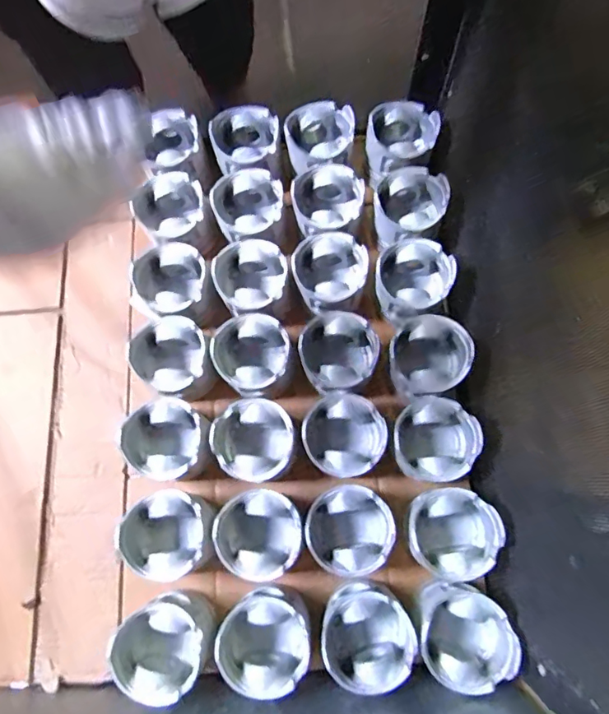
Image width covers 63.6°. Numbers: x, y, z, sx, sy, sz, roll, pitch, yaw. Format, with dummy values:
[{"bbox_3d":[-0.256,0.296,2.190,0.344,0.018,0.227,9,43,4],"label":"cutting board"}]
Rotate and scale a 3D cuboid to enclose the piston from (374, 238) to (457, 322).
[{"bbox_3d":[0.132,-0.097,0.619,0.093,0.071,0.086,-1,74,2],"label":"piston"}]

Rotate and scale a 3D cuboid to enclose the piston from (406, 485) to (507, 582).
[{"bbox_3d":[0.160,0.195,0.546,0.092,0.076,0.092,-1,74,2],"label":"piston"}]

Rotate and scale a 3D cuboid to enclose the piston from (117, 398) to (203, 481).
[{"bbox_3d":[-0.169,0.103,0.599,0.083,0.084,0.089,-1,74,2],"label":"piston"}]

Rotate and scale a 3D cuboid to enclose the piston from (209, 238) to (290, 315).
[{"bbox_3d":[-0.066,-0.099,0.639,0.093,0.064,0.092,-1,74,2],"label":"piston"}]

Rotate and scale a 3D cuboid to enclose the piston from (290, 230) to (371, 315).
[{"bbox_3d":[0.033,-0.108,0.632,0.095,0.058,0.096,-10,74,-1],"label":"piston"}]

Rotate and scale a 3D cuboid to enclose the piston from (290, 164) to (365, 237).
[{"bbox_3d":[0.030,-0.202,0.653,0.088,0.055,0.085,11,75,5],"label":"piston"}]

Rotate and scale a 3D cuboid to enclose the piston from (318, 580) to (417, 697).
[{"bbox_3d":[0.064,0.294,0.521,0.093,0.063,0.097,-26,75,-5],"label":"piston"}]

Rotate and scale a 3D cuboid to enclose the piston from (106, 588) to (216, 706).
[{"bbox_3d":[-0.148,0.312,0.538,0.095,0.078,0.089,-40,77,-9],"label":"piston"}]

